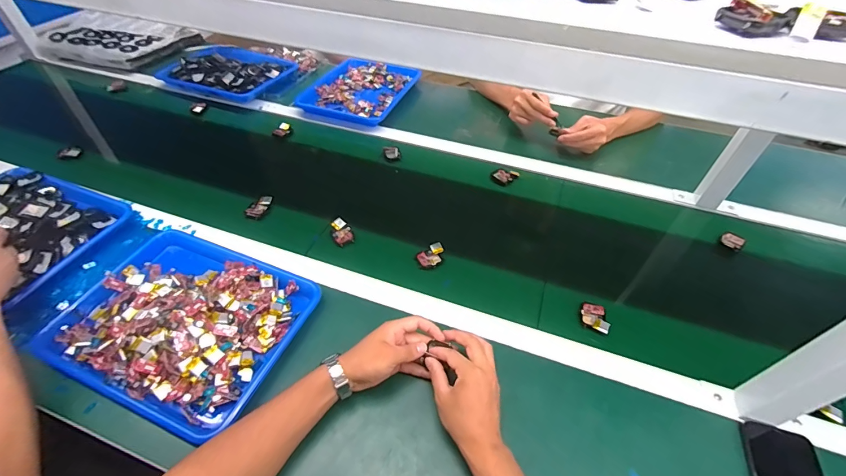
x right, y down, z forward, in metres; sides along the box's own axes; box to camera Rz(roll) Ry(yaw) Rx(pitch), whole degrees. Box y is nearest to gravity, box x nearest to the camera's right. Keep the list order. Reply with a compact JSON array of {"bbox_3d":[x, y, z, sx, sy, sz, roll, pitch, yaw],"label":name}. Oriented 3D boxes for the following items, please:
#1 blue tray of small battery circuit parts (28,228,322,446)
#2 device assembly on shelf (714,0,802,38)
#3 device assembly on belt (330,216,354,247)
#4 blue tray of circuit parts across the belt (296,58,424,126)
[{"bbox_3d":[-0.350,0.118,0.568,0.334,0.056,0.260,18,50,14],"label":"blue tray of small battery circuit parts"},{"bbox_3d":[0.252,-0.165,0.286,0.040,0.019,0.042,-27,54,-24],"label":"device assembly on shelf"},{"bbox_3d":[-0.152,-0.012,0.705,0.034,0.023,0.054,-21,52,-20],"label":"device assembly on belt"},{"bbox_3d":[-0.169,-0.420,1.067,0.250,0.037,0.305,15,49,12],"label":"blue tray of circuit parts across the belt"}]

